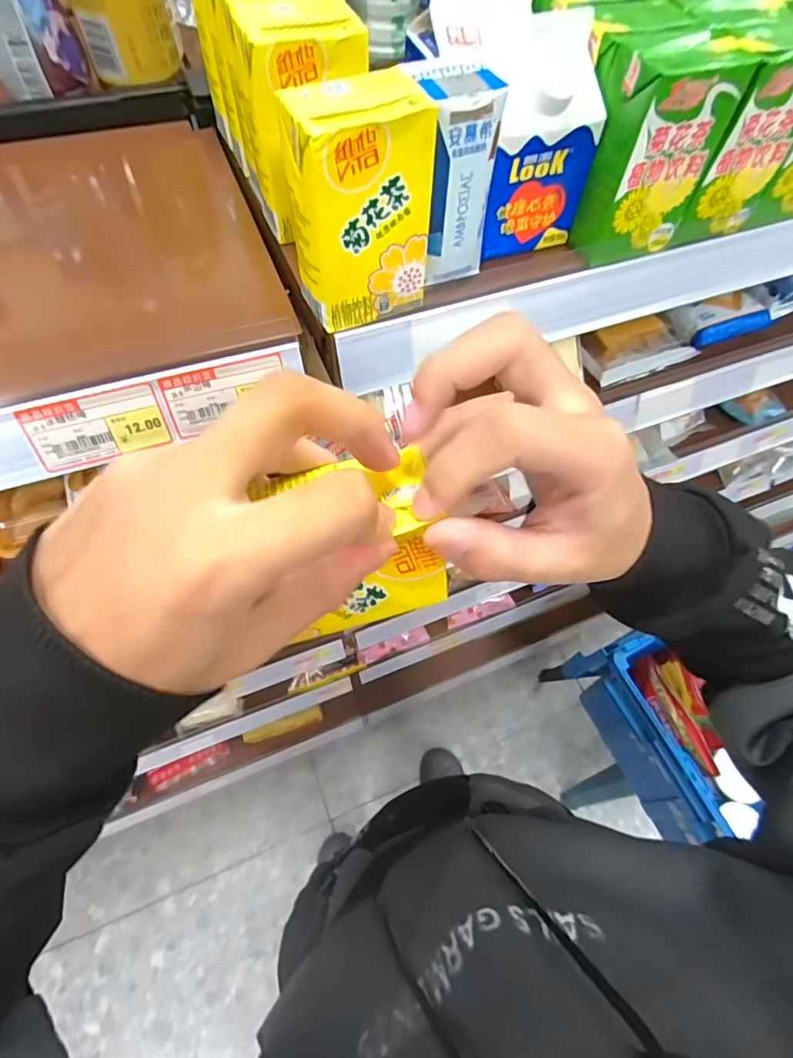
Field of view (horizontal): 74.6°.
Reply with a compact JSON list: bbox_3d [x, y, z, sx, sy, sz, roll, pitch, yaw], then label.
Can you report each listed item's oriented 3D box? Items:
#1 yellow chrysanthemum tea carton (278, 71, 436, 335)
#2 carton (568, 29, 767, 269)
[{"bbox_3d":[-0.020,-0.165,0.271,0.068,0.102,0.040,-20,66,-14],"label":"yellow chrysanthemum tea carton"},{"bbox_3d":[0.150,-0.227,0.314,0.069,0.102,0.054,-15,65,-11],"label":"carton"}]

